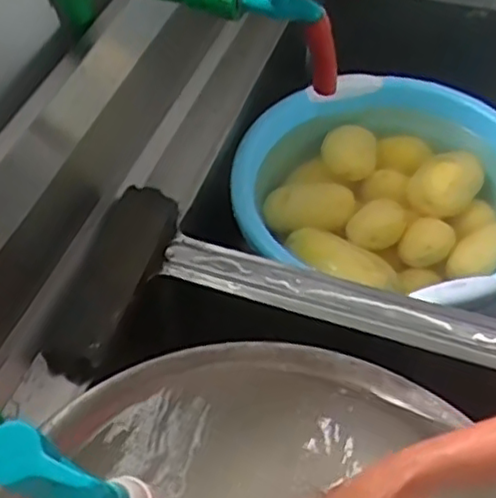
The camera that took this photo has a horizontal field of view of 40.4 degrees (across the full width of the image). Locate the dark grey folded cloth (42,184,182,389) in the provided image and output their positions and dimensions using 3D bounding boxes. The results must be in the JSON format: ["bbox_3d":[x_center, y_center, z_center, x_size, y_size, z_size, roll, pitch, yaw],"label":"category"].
[{"bbox_3d":[-0.128,0.022,0.634,0.067,0.024,0.201,15,57,12],"label":"dark grey folded cloth"}]

